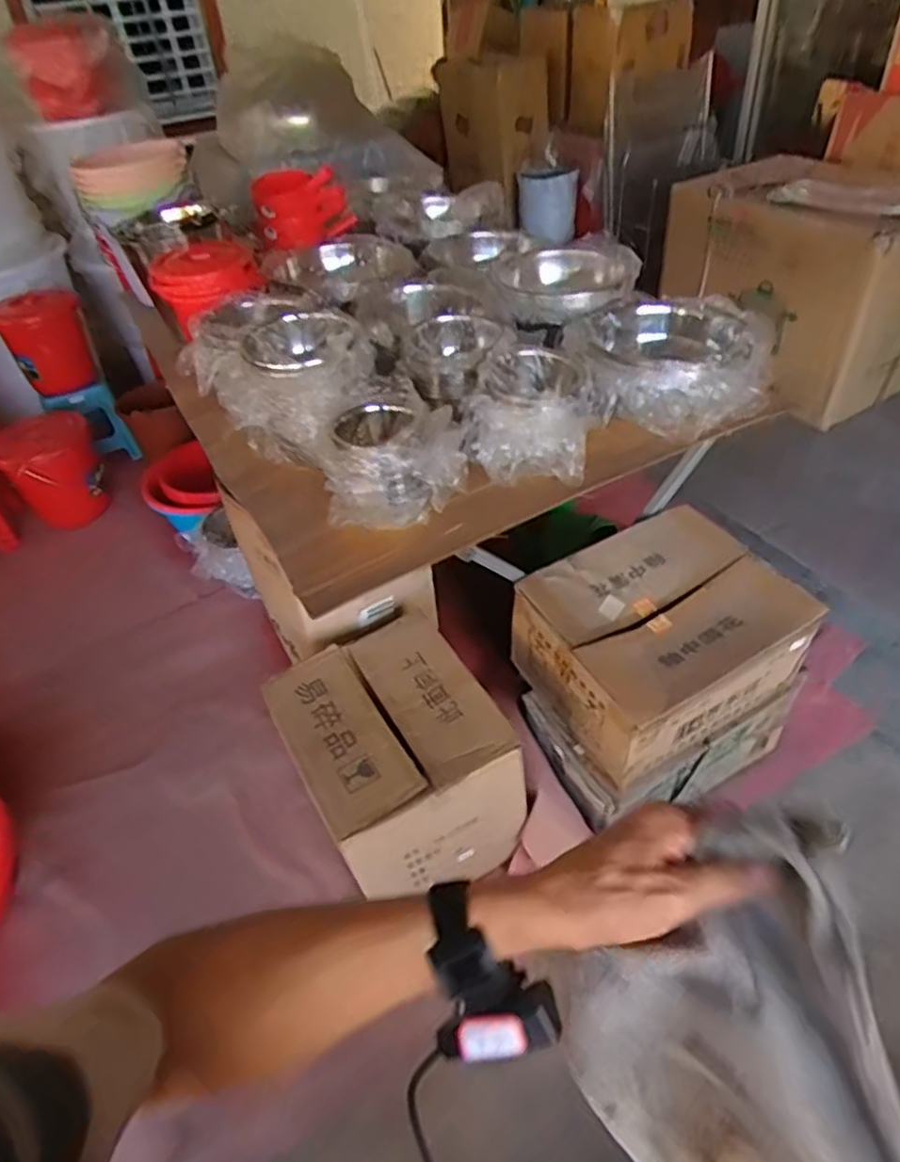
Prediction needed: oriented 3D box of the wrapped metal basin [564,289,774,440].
[{"bbox_3d":[0.473,-0.488,1.517,0.399,0.157,0.375,-4,42,4],"label":"wrapped metal basin"}]

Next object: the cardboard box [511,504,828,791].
[{"bbox_3d":[0.431,0.118,1.444,0.479,0.248,0.405,-26,45,-19],"label":"cardboard box"}]

